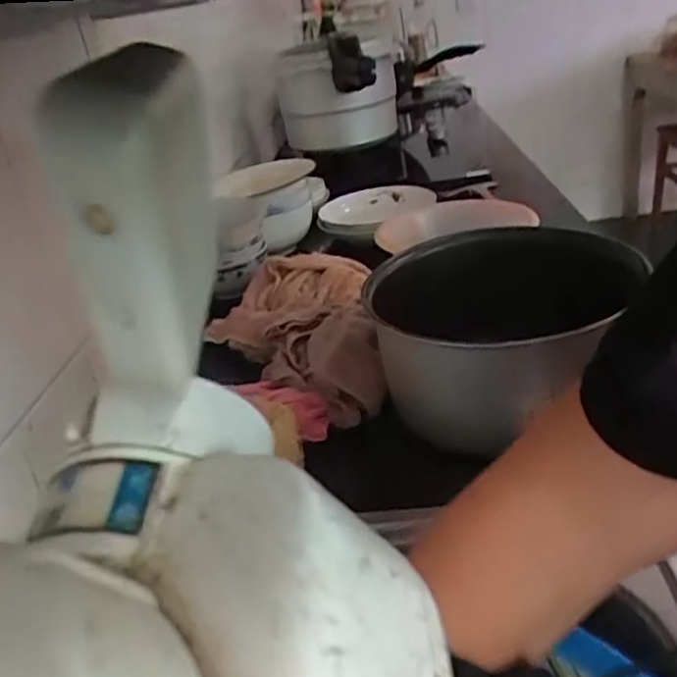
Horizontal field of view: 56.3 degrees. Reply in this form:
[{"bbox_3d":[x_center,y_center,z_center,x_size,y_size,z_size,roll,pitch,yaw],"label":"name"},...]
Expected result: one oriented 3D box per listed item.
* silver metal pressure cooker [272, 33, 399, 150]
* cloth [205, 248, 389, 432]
[{"bbox_3d":[0.001,-0.412,1.072,0.199,0.170,0.234,-7,28,6],"label":"silver metal pressure cooker"},{"bbox_3d":[-0.051,-0.011,0.628,0.168,0.082,0.260,-9,28,1],"label":"cloth"}]

